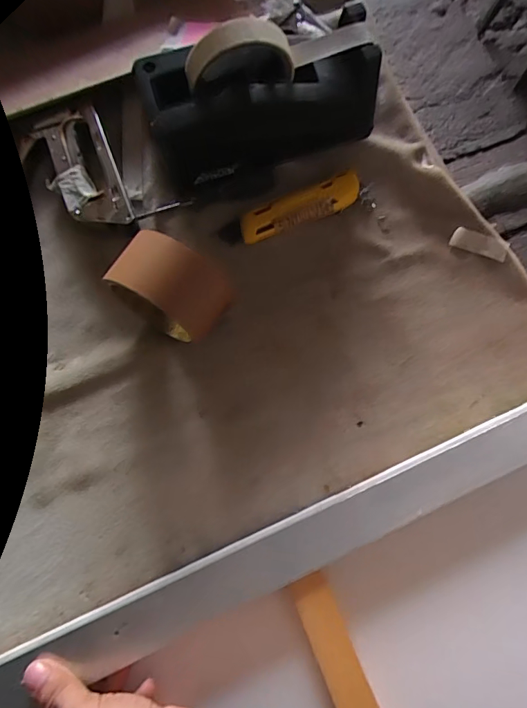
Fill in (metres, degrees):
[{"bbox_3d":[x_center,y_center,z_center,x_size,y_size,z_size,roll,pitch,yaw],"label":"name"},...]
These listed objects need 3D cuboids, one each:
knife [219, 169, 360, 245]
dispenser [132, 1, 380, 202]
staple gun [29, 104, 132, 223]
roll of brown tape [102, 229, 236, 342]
[{"bbox_3d":[0.029,-0.141,0.405,0.144,0.016,0.032,-22,77,-7],"label":"knife"},{"bbox_3d":[0.000,-0.216,0.363,0.197,0.126,0.074,-16,76,-5],"label":"dispenser"},{"bbox_3d":[-0.172,-0.170,0.396,0.064,0.025,0.140,-21,76,-7],"label":"staple gun"},{"bbox_3d":[-0.071,-0.044,0.334,0.084,0.094,0.060,29,77,5],"label":"roll of brown tape"}]

